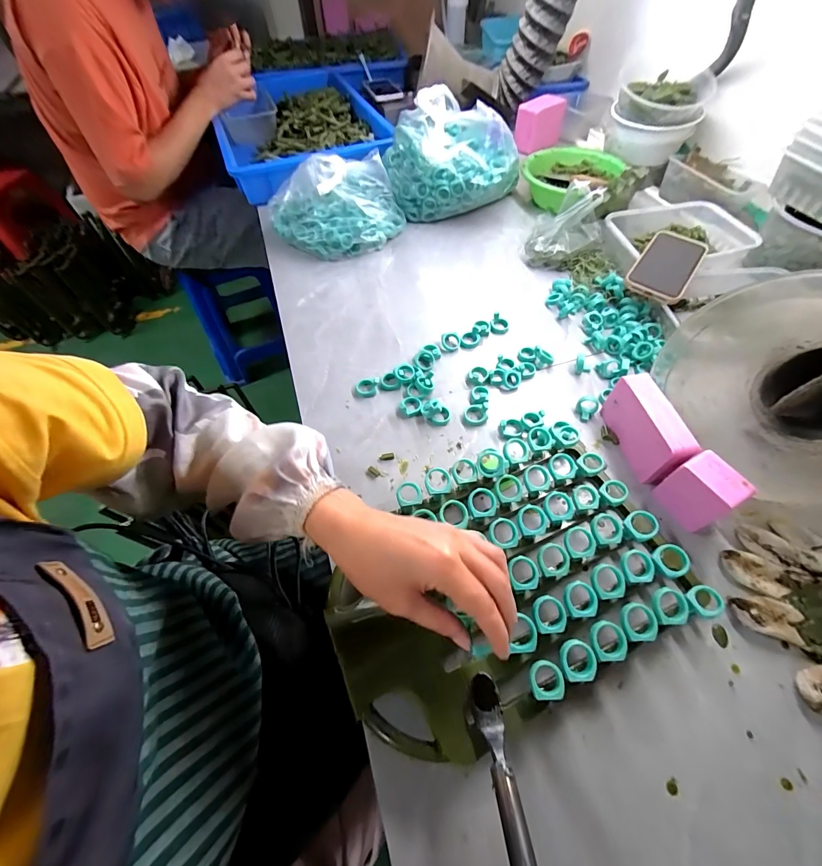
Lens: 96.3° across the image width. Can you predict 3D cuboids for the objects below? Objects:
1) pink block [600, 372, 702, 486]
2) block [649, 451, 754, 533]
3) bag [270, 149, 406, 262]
[{"bbox_3d":[0.266,-0.006,0.420,0.030,0.071,0.111,-9,57,-5],"label":"pink block"},{"bbox_3d":[0.294,0.062,0.377,0.037,0.071,0.053,-24,59,-14],"label":"block"},{"bbox_3d":[-0.134,-0.415,0.682,0.243,0.112,0.153,-12,57,-7],"label":"bag"}]

